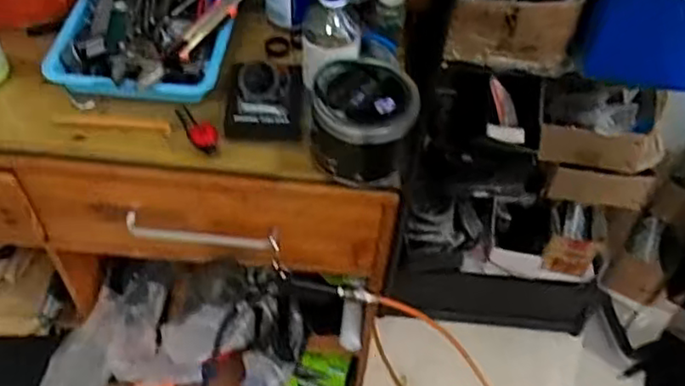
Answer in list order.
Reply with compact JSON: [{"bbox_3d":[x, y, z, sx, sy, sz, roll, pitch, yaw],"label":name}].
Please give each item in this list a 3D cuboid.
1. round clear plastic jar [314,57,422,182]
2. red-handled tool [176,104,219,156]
[{"bbox_3d":[0.024,-0.091,0.809,0.119,0.098,0.123,2,52,-3],"label":"round clear plastic jar"},{"bbox_3d":[-0.184,-0.082,0.841,0.025,0.038,0.080,-27,59,-23],"label":"red-handled tool"}]

